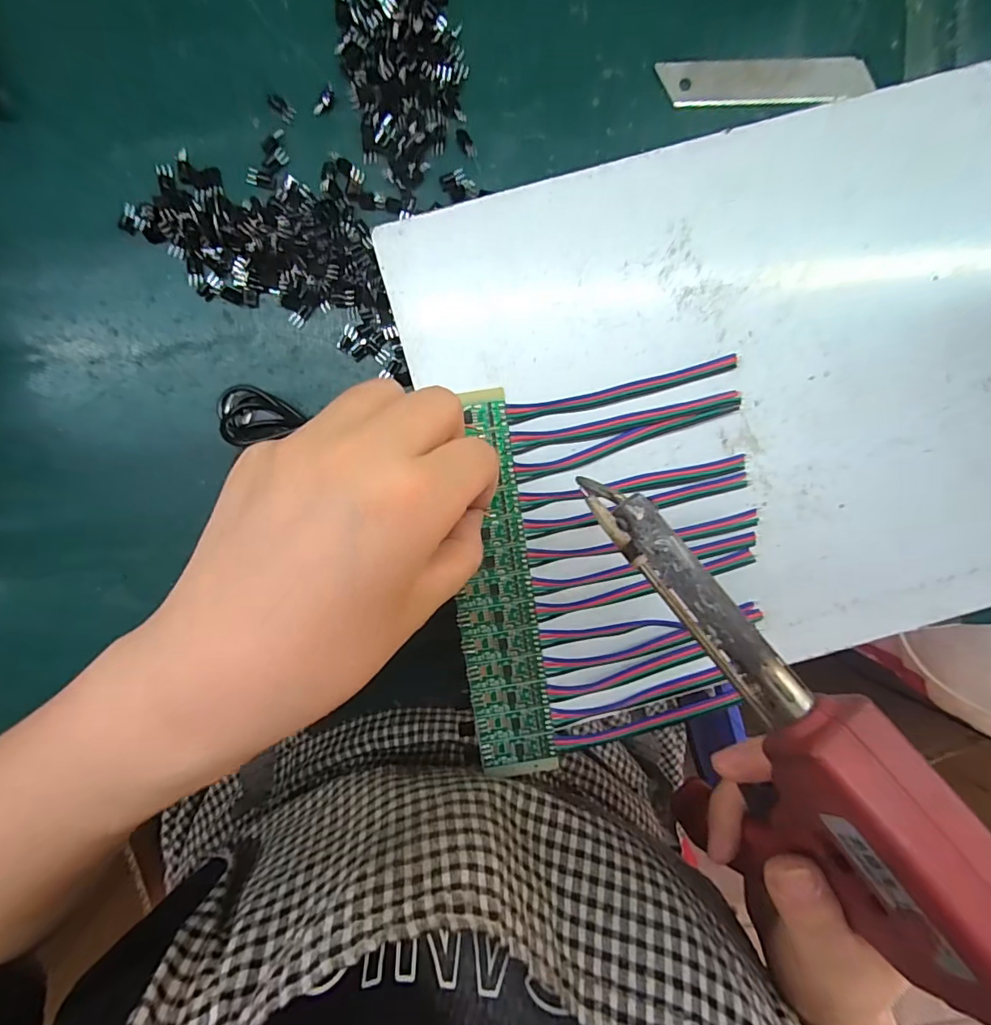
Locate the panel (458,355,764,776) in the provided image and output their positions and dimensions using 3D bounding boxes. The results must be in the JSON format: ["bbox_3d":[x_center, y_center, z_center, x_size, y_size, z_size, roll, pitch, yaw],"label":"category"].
[{"bbox_3d":[0.047,0.026,0.212,0.123,0.010,0.159,-7,97,-3],"label":"panel"}]

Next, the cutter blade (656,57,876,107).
[{"bbox_3d":[0.121,-0.193,0.227,0.093,0.004,0.021,-3,91,0],"label":"cutter blade"}]

